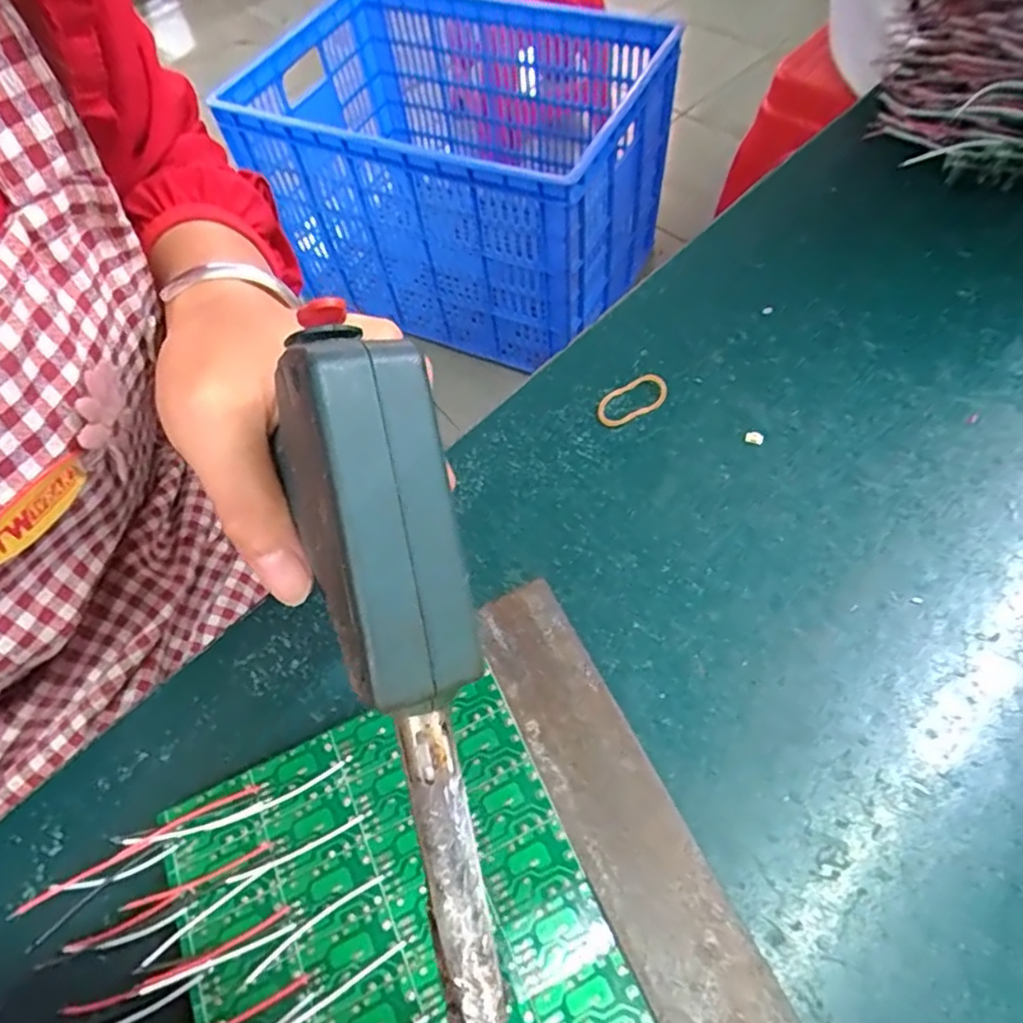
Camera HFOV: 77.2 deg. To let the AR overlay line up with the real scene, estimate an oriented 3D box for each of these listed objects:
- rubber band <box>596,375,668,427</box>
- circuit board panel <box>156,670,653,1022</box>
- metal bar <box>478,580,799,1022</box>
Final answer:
[{"bbox_3d":[0.056,-0.051,0.297,0.035,0.004,0.018,-30,69,0],"label":"rubber band"},{"bbox_3d":[-0.025,0.144,0.184,0.113,0.017,0.167,-24,63,-10],"label":"circuit board panel"},{"bbox_3d":[0.042,0.112,0.196,0.033,0.015,0.196,-24,63,-10],"label":"metal bar"}]

